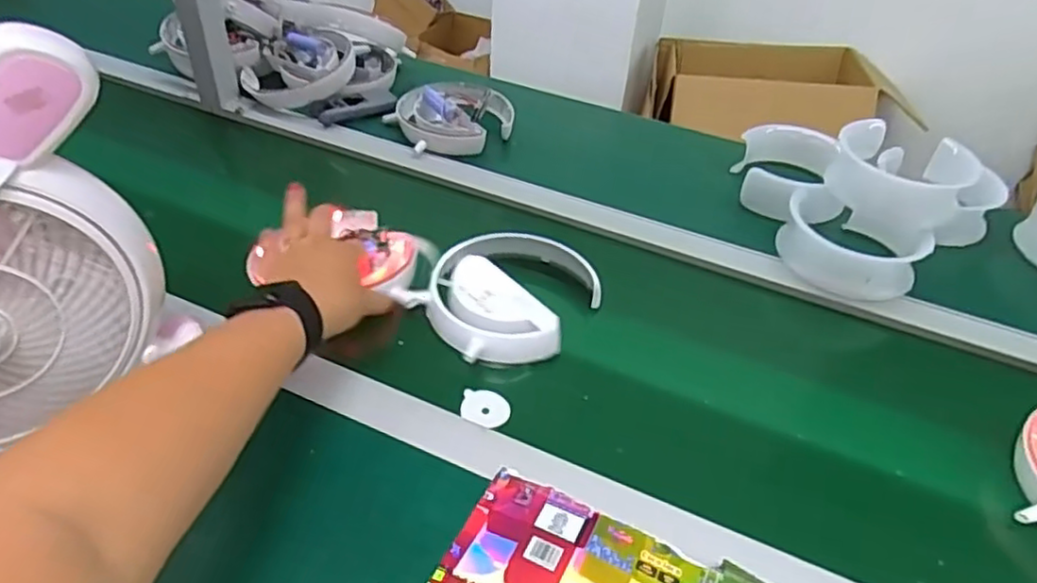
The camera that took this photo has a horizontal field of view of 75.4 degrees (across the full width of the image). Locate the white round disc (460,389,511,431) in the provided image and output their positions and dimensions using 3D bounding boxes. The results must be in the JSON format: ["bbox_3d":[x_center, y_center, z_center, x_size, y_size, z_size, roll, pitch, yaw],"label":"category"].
[{"bbox_3d":[-0.027,0.097,0.555,0.040,0.005,0.040,3,42,-3],"label":"white round disc"}]

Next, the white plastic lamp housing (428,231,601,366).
[{"bbox_3d":[-0.005,0.000,0.634,0.157,0.032,0.149,3,42,-3],"label":"white plastic lamp housing"}]

